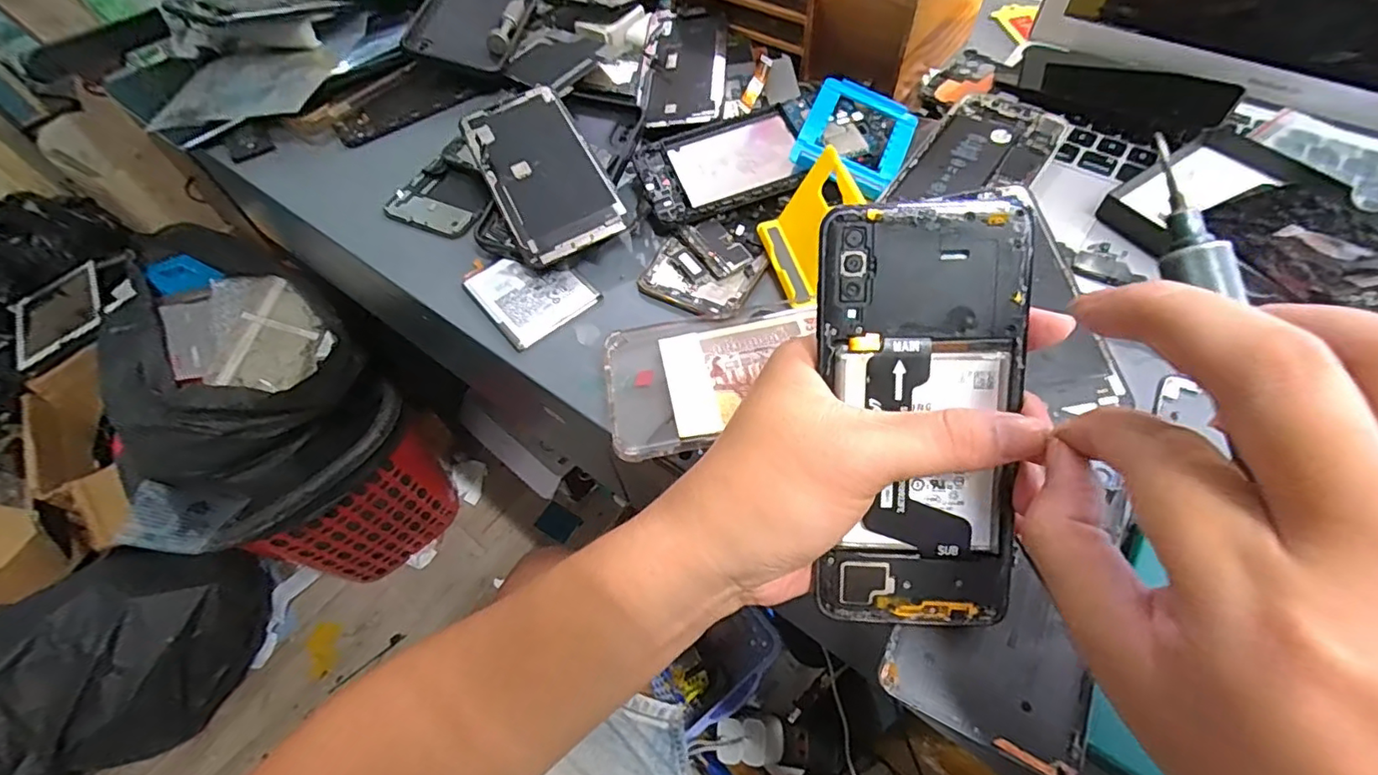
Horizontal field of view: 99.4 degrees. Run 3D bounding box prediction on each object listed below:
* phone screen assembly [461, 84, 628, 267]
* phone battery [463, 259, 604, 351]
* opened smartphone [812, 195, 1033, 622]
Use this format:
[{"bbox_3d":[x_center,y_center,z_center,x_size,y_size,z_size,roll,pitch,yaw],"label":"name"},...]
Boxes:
[{"bbox_3d":[-0.101,-0.148,0.396,0.071,0.009,0.147,-26,67,-7],"label":"phone screen assembly"},{"bbox_3d":[-0.100,-0.062,0.371,0.061,0.007,0.070,-36,62,-18],"label":"phone battery"},{"bbox_3d":[0.088,0.014,0.223,0.074,0.007,0.160,-2,99,2],"label":"opened smartphone"}]

